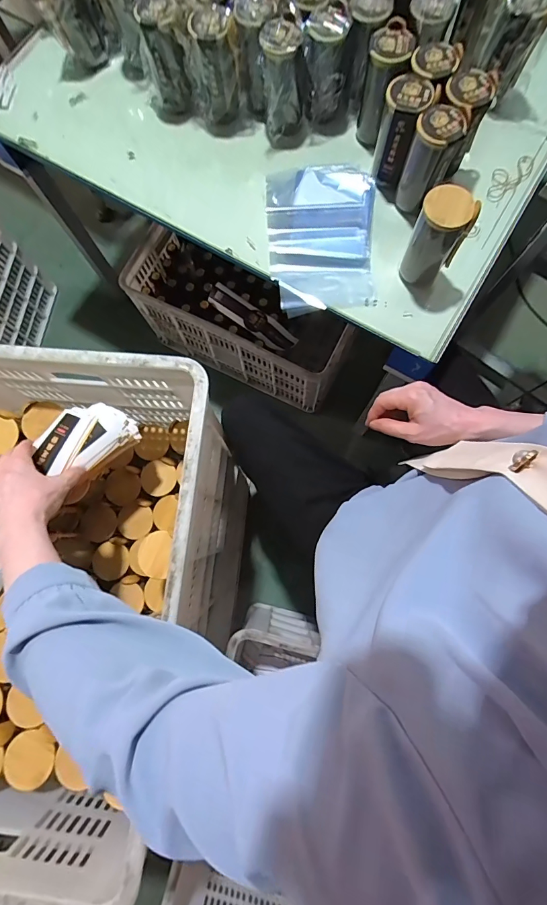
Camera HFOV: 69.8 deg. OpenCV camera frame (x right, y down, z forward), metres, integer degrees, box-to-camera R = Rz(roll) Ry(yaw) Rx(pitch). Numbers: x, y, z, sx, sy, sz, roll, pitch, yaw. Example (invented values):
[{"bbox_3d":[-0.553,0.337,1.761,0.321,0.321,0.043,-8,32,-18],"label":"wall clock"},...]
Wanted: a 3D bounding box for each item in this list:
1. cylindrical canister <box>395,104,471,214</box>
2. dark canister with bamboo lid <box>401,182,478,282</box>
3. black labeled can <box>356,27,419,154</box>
[{"bbox_3d":[0.250,-0.466,0.652,0.066,0.164,0.071,27,80,6],"label":"cylindrical canister"},{"bbox_3d":[0.245,-0.326,0.603,0.072,0.144,0.080,27,80,6],"label":"dark canister with bamboo lid"},{"bbox_3d":[0.187,-0.623,0.680,0.070,0.140,0.086,12,79,3],"label":"black labeled can"}]

